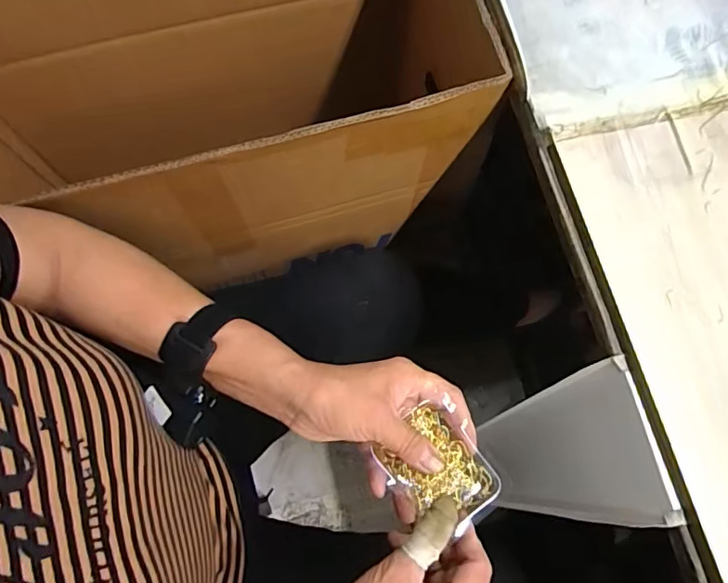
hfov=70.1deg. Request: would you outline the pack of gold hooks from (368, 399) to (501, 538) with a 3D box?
[{"bbox_3d":[0.051,0.123,0.362,0.056,0.018,0.077,-39,75,-11],"label":"pack of gold hooks"}]

